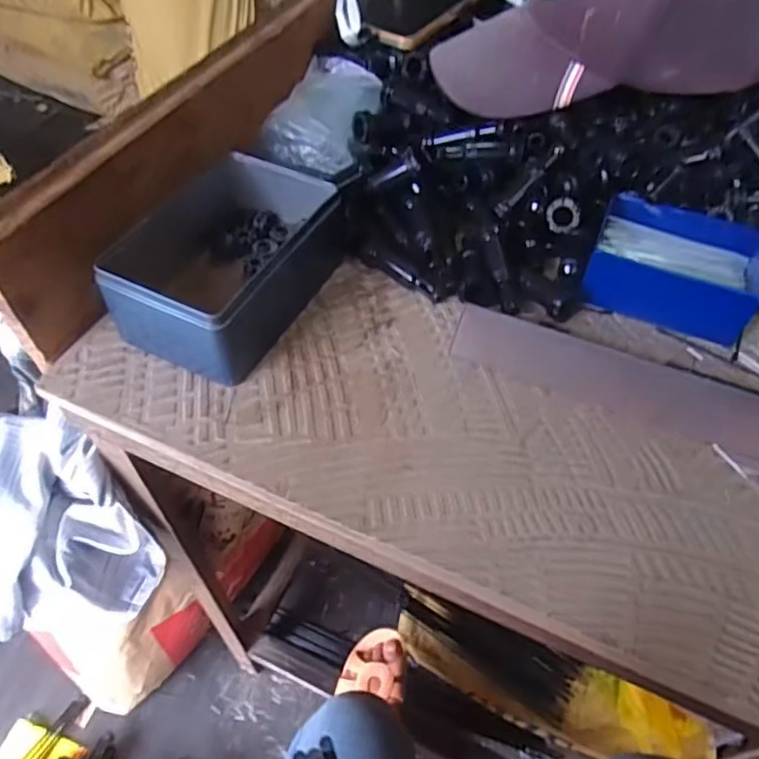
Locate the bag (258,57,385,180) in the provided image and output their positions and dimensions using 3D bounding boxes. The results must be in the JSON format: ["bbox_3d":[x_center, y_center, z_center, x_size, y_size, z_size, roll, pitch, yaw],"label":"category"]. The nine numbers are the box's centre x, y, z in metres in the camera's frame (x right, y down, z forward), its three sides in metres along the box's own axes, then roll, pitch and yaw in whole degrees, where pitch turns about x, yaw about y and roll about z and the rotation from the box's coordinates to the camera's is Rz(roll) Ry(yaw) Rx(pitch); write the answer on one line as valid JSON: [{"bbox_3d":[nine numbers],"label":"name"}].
[{"bbox_3d":[-0.042,-0.226,0.536,0.082,0.039,0.120,21,55,14],"label":"bag"}]

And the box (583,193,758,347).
[{"bbox_3d":[0.212,-0.081,0.450,0.116,0.040,0.087,19,54,12],"label":"box"}]

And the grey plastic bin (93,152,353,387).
[{"bbox_3d":[-0.102,-0.091,0.431,0.112,0.063,0.175,23,55,15],"label":"grey plastic bin"}]

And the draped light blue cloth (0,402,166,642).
[{"bbox_3d":[-0.326,0.115,0.537,0.228,0.153,0.155,36,59,23],"label":"draped light blue cloth"}]

